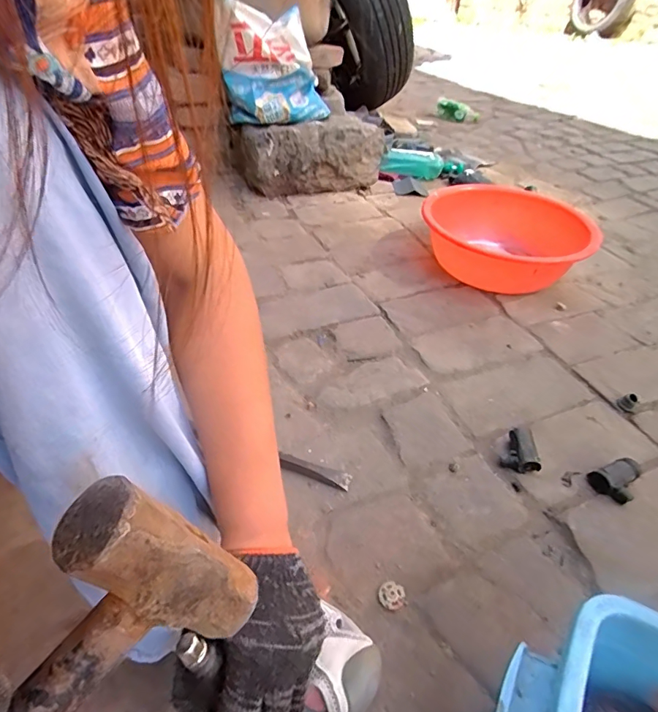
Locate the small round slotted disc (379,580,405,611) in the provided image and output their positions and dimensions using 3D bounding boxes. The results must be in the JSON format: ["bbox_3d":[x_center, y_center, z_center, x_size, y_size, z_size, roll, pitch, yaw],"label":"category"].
[{"bbox_3d":[0.067,0.255,0.462,0.027,0.007,0.026,1,42,-1],"label":"small round slotted disc"}]

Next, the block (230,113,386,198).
[{"bbox_3d":[-0.050,-0.553,1.232,0.421,0.195,0.122,-11,43,-13],"label":"block"}]

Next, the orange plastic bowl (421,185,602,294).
[{"bbox_3d":[0.370,-0.239,0.937,0.330,0.132,0.323,1,42,-1],"label":"orange plastic bowl"}]

